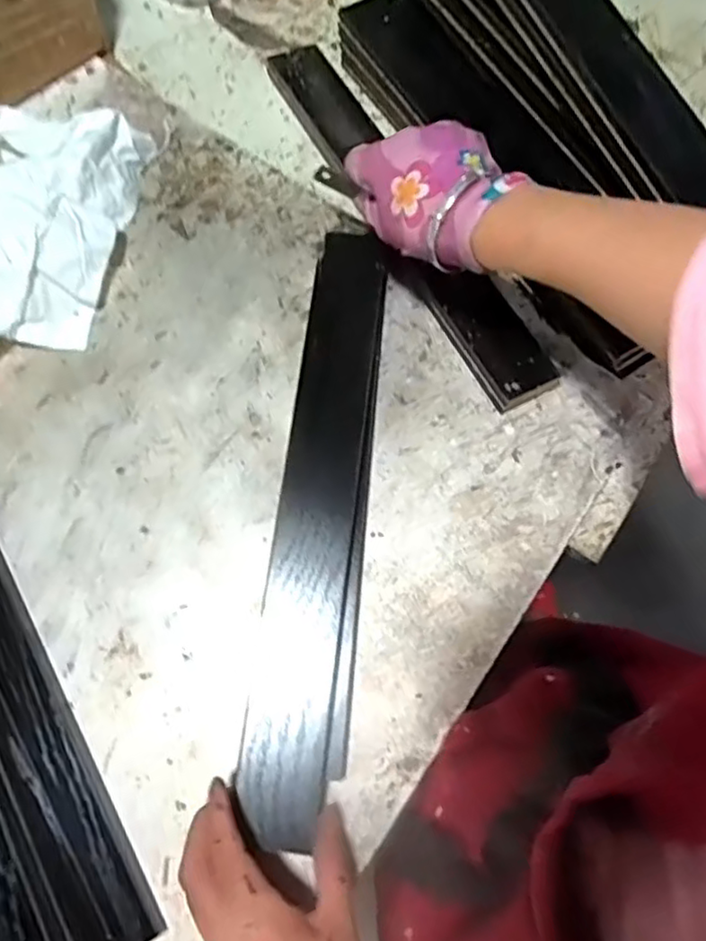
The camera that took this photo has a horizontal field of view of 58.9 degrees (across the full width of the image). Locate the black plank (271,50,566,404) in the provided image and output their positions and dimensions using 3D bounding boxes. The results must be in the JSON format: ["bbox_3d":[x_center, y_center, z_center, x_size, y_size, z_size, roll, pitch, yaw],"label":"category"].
[{"bbox_3d":[0.037,-0.218,0.519,0.060,0.031,0.395,-23,71,-16],"label":"black plank"}]

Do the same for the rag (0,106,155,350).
[{"bbox_3d":[-0.260,-0.194,0.468,0.215,0.079,0.231,-12,75,-5],"label":"rag"}]

